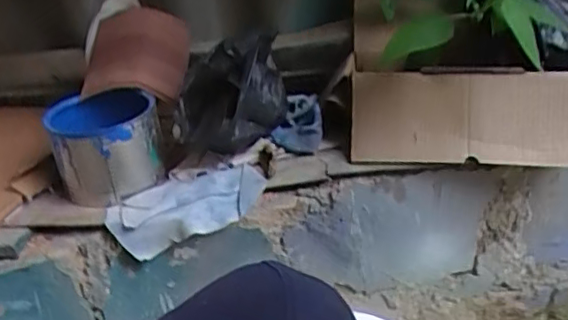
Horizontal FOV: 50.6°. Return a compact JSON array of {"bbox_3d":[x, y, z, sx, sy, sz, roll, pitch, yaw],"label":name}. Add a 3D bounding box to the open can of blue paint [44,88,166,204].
[{"bbox_3d":[-0.251,-0.022,0.861,0.147,0.111,0.137,-16,30,-14],"label":"open can of blue paint"}]

